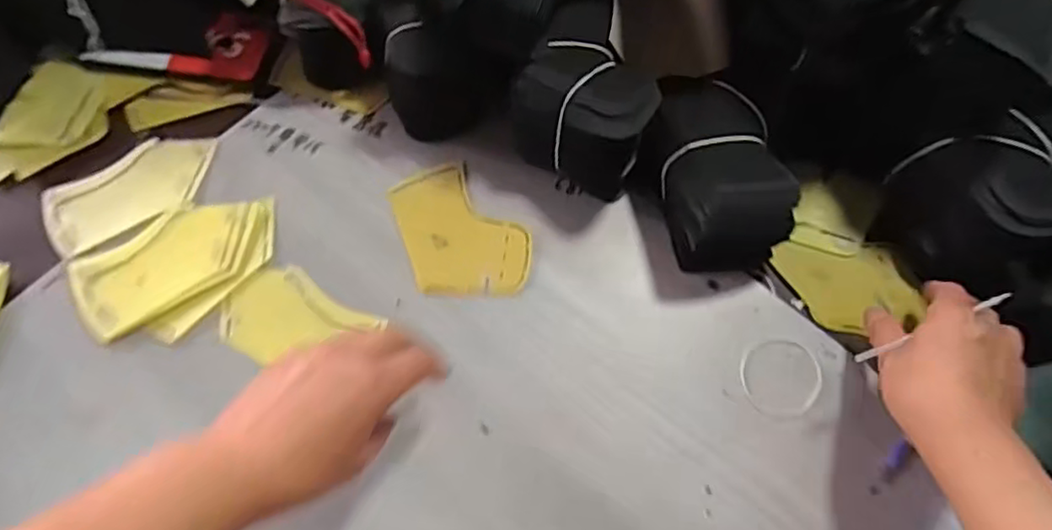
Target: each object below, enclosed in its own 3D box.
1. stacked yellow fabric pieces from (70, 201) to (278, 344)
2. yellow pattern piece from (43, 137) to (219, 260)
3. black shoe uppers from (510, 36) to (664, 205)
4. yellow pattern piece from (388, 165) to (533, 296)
[{"bbox_3d":[-0.272,0.001,0.524,0.155,0.008,0.093,-33,71,-14],"label":"stacked yellow fabric pieces"},{"bbox_3d":[-0.330,-0.064,0.555,0.140,0.009,0.078,-27,70,-12],"label":"yellow pattern piece"},{"bbox_3d":[0.046,-0.120,0.527,0.112,0.102,0.087,28,69,11],"label":"black shoe uppers"},{"bbox_3d":[-0.052,-0.028,0.540,0.094,0.004,0.124,-18,68,-8],"label":"yellow pattern piece"}]

